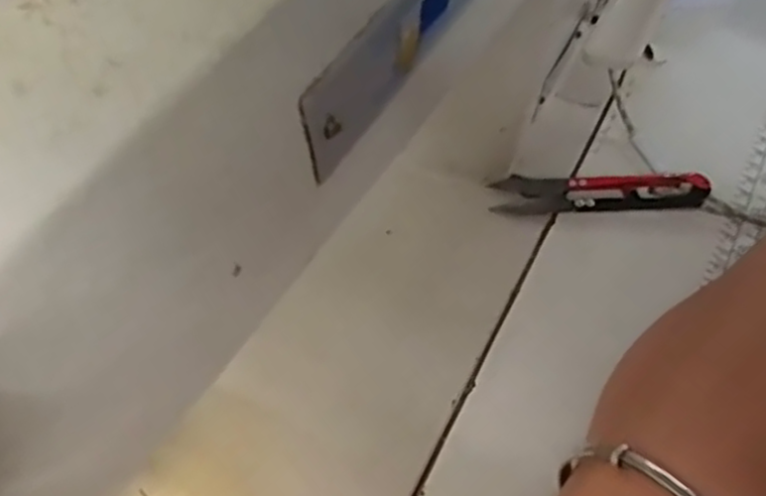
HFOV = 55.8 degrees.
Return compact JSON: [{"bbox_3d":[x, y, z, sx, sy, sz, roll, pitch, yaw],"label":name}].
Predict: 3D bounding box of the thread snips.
[{"bbox_3d":[0.106,-0.029,0.354,0.100,0.013,0.027,-4,59,-6],"label":"thread snips"}]

